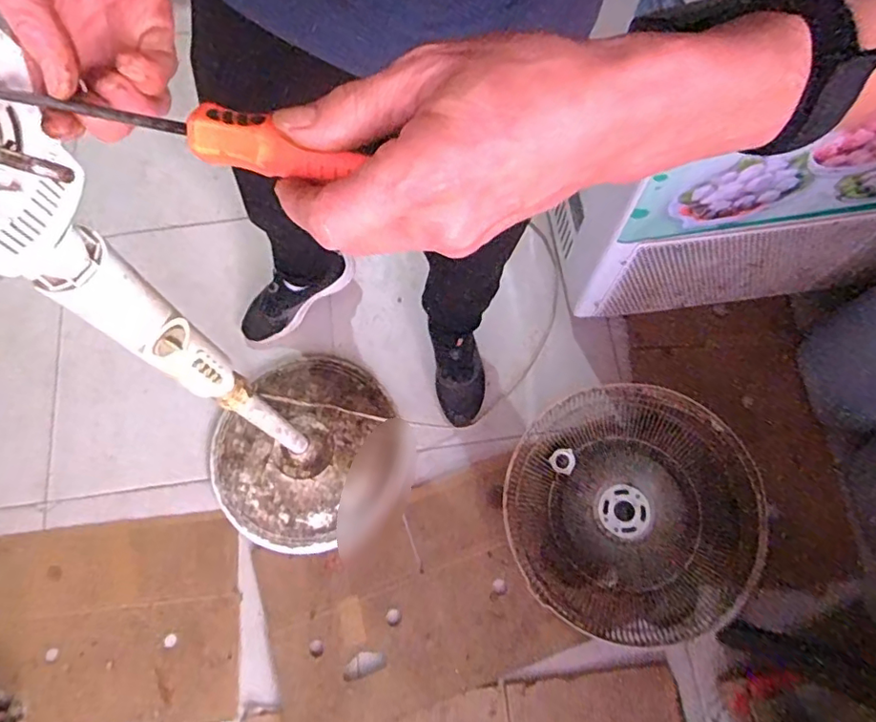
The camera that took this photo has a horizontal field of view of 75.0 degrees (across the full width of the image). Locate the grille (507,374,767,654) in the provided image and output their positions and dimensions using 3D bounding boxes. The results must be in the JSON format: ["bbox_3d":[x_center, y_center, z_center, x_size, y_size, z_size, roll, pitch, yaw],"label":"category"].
[{"bbox_3d":[0.347,0.261,1.042,0.424,0.093,0.449,-1,68,2],"label":"grille"}]

